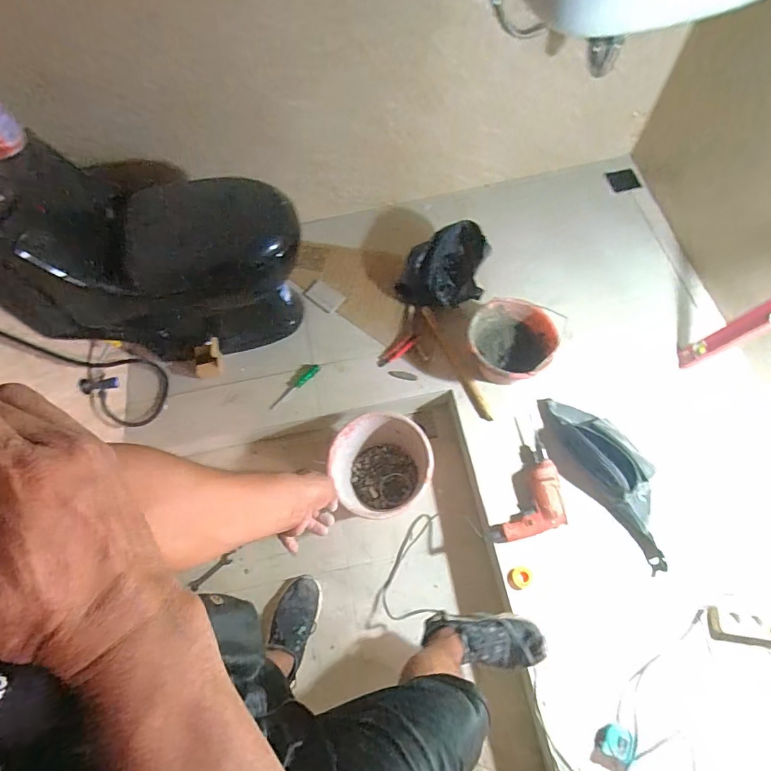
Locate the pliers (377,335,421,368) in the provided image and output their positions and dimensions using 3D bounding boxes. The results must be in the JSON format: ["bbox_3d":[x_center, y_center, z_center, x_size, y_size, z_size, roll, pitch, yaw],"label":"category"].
[{"bbox_3d":[0.039,-0.115,1.415,0.157,0.007,0.054,-35,65,1],"label":"pliers"}]

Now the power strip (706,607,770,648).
[{"bbox_3d":[0.832,0.560,1.024,0.151,0.031,0.067,5,67,8],"label":"power strip"}]

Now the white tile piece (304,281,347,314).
[{"bbox_3d":[-0.212,-0.306,1.527,0.134,0.013,0.084,35,74,18],"label":"white tile piece"}]

